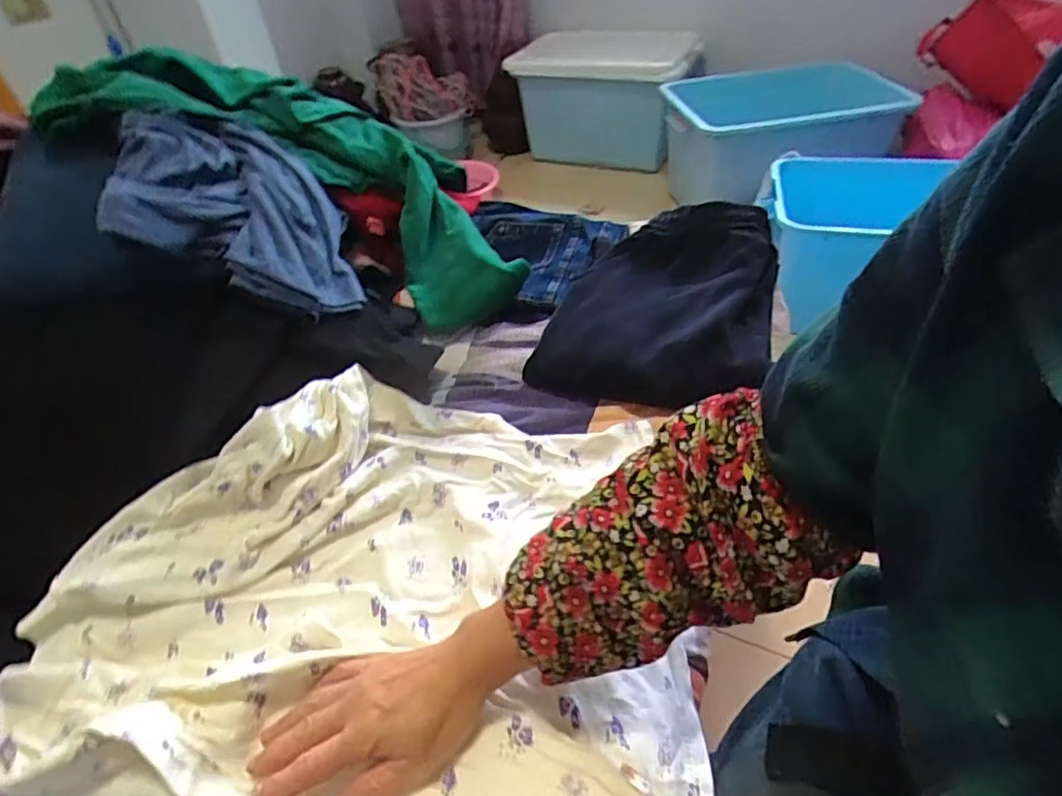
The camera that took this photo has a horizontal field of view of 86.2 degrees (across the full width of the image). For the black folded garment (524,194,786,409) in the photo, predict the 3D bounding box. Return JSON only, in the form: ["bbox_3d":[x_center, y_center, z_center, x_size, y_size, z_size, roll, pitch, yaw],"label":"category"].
[{"bbox_3d":[0.157,-0.126,0.675,0.262,0.091,0.287,10,46,15],"label":"black folded garment"}]

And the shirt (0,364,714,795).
[{"bbox_3d":[-0.093,0.142,0.450,0.520,0.098,0.364,6,46,12],"label":"shirt"}]

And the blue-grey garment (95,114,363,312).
[{"bbox_3d":[-0.295,-0.184,0.581,0.187,0.163,0.192,-19,46,-13],"label":"blue-grey garment"}]

